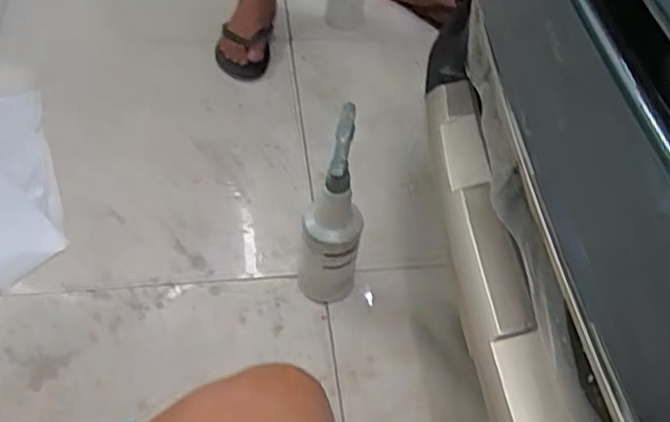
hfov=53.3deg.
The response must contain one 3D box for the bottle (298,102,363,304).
[{"bbox_3d":[-0.003,0.019,0.946,0.083,0.322,0.088,7,50,-1],"label":"bottle"}]

